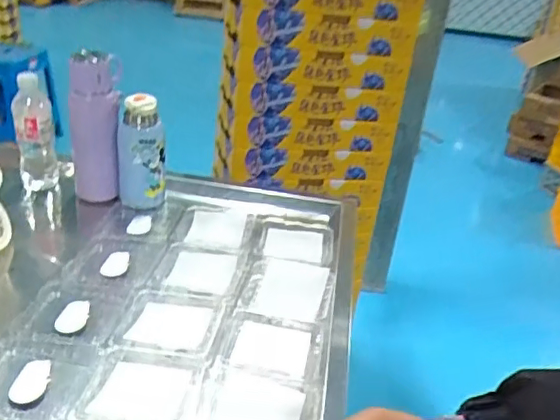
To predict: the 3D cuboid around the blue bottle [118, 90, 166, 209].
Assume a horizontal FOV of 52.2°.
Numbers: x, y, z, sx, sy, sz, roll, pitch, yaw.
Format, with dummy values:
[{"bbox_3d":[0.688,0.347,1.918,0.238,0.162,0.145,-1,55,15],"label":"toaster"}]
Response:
[{"bbox_3d":[-0.268,-0.112,1.093,0.076,0.223,0.078,-8,32,-24],"label":"blue bottle"}]

